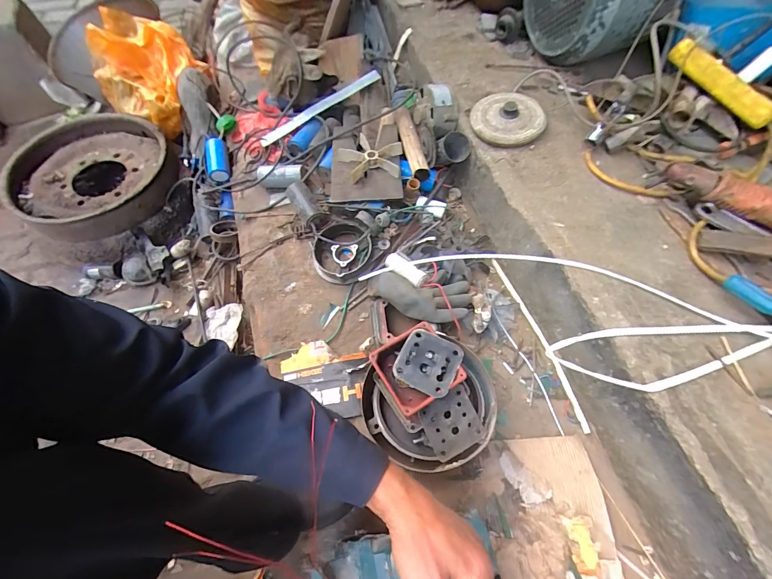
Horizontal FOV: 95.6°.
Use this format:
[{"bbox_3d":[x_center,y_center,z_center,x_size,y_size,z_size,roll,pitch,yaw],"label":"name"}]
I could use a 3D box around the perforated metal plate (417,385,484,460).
[{"bbox_3d":[0.093,0.188,0.492,0.076,0.006,0.079,-25,82,-14],"label":"perforated metal plate"}]

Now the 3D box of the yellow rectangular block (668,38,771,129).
[{"bbox_3d":[0.543,-0.332,0.566,0.188,0.034,0.026,41,66,2],"label":"yellow rectangular block"}]

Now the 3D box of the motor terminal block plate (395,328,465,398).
[{"bbox_3d":[0.062,0.105,0.509,0.084,0.008,0.085,22,67,17],"label":"motor terminal block plate"}]

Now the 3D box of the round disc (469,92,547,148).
[{"bbox_3d":[0.240,-0.341,0.683,0.136,0.036,0.134,0,60,0],"label":"round disc"}]

